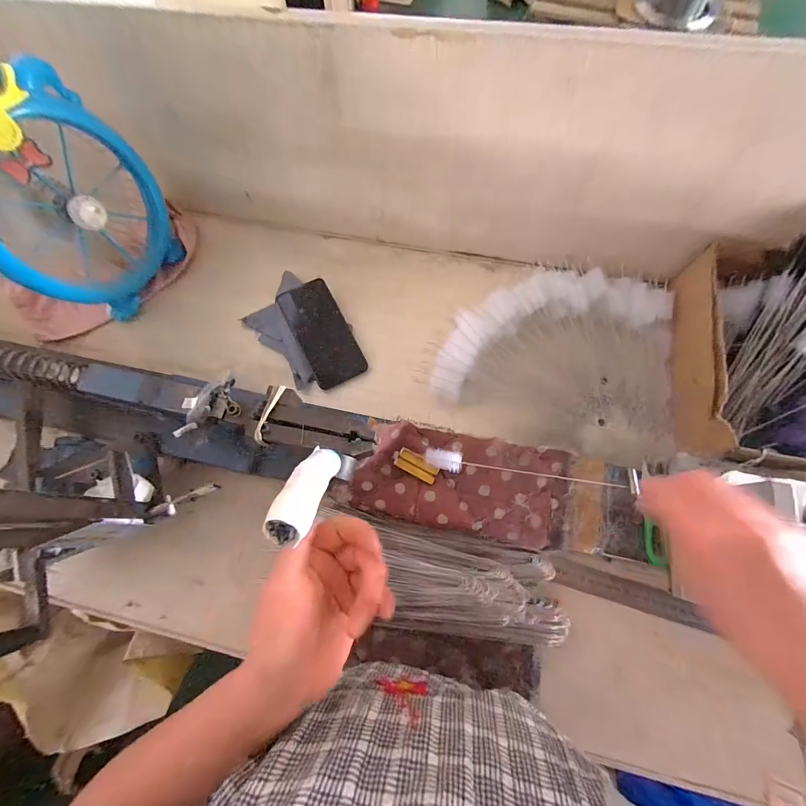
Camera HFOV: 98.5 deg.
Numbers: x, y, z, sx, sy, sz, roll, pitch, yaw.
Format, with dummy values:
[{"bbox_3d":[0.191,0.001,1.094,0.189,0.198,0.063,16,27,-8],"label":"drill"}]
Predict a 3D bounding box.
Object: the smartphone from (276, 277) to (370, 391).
[{"bbox_3d":[-0.119,-0.104,0.515,0.074,0.009,0.160,-27,84,-8],"label":"smartphone"}]

